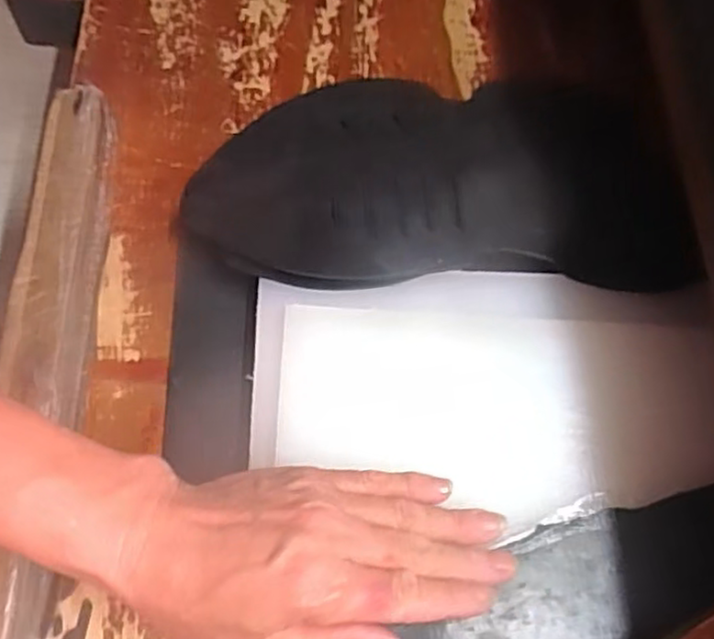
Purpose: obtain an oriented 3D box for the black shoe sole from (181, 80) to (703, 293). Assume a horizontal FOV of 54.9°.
[{"bbox_3d":[0.053,-0.093,0.438,0.301,0.017,0.170,1,57,-6],"label":"black shoe sole"}]

